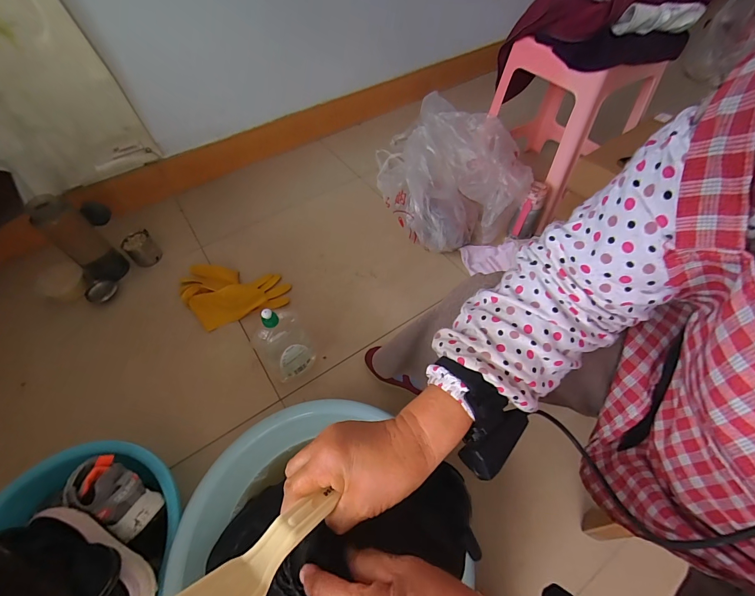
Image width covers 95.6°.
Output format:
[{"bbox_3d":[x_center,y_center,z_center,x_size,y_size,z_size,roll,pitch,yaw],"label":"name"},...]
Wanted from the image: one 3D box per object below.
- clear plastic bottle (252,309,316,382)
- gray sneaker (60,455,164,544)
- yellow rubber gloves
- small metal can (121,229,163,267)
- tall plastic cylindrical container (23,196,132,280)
[{"bbox_3d":[-0.199,0.107,0.755,0.109,0.251,0.064,-24,57,-16],"label":"clear plastic bottle"},{"bbox_3d":[-0.432,0.312,0.553,0.166,0.076,0.079,19,56,13],"label":"gray sneaker"},{"bbox_3d":[-0.421,0.000,0.971,0.327,0.045,0.196,8,54,6],"label":"yellow rubber gloves"},{"bbox_3d":[-0.751,-0.153,1.094,0.086,0.081,0.094,0,54,0],"label":"small metal can"},{"bbox_3d":[-0.868,-0.172,0.999,0.123,0.251,0.103,31,60,21],"label":"tall plastic cylindrical container"}]

